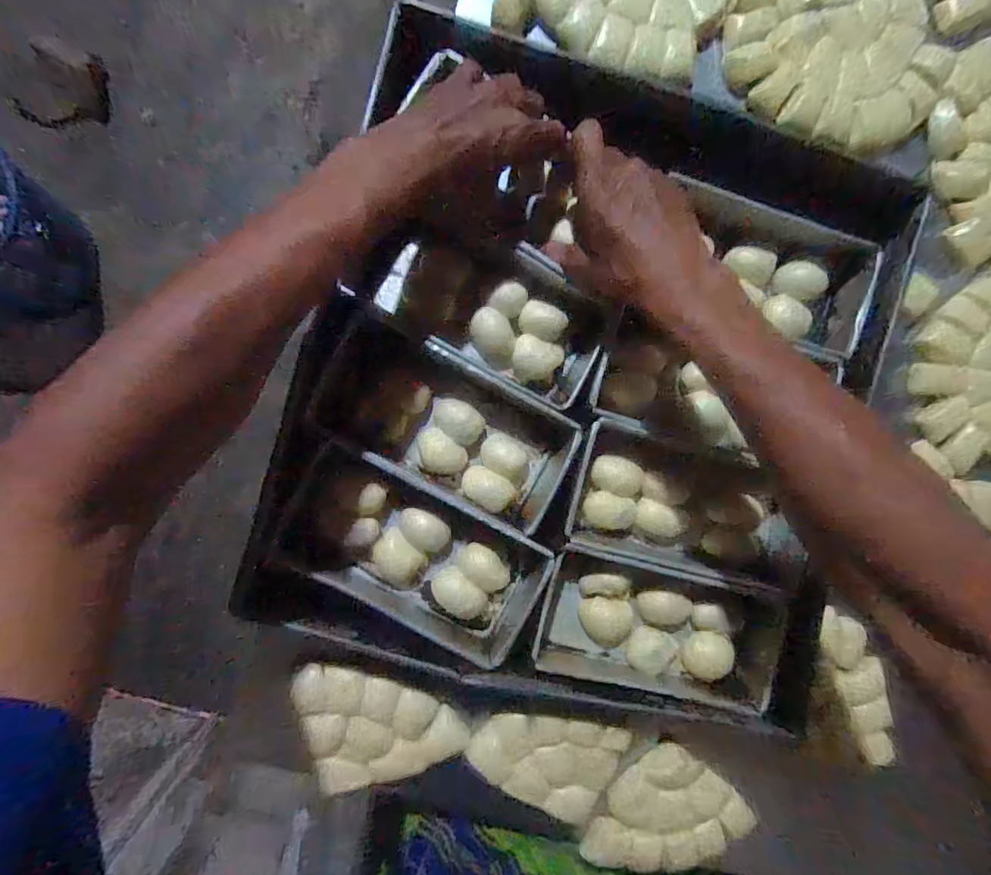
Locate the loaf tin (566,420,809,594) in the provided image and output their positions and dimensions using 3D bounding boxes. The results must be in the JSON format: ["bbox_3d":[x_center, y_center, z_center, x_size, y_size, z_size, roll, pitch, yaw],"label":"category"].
[{"bbox_3d":[0.157,0.053,0.433,0.190,0.049,0.103,13,90,-6],"label":"loaf tin"}]

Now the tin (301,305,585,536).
[{"bbox_3d":[-0.040,-0.009,0.427,0.211,0.080,0.102,30,87,-6],"label":"tin"}]

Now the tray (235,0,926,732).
[{"bbox_3d":[0.075,-0.050,0.426,0.444,0.062,0.490,14,90,-6],"label":"tray"}]

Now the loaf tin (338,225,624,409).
[{"bbox_3d":[-0.012,-0.108,0.417,0.210,0.058,0.099,26,88,-5],"label":"loaf tin"}]

